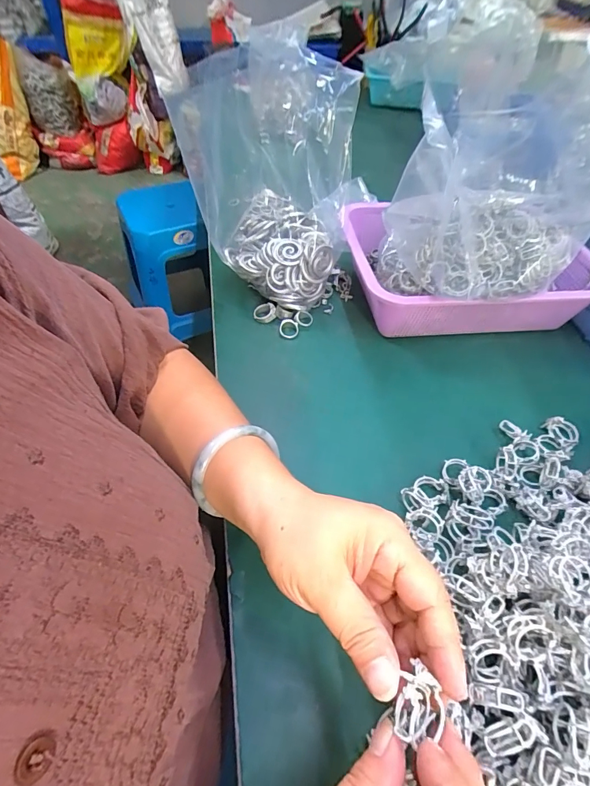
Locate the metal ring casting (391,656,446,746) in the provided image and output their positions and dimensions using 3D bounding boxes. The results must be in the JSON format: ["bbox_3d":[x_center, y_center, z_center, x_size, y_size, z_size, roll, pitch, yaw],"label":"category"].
[{"bbox_3d":[0.056,0.137,0.173,0.021,0.012,0.027,16,52,10],"label":"metal ring casting"}]

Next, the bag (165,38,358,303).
[{"bbox_3d":[-0.021,-0.222,0.463,0.146,0.235,0.118,14,51,8],"label":"bag"}]

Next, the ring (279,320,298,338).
[{"bbox_3d":[-0.008,-0.079,0.489,0.024,0.004,0.026,-1,68,2],"label":"ring"}]

